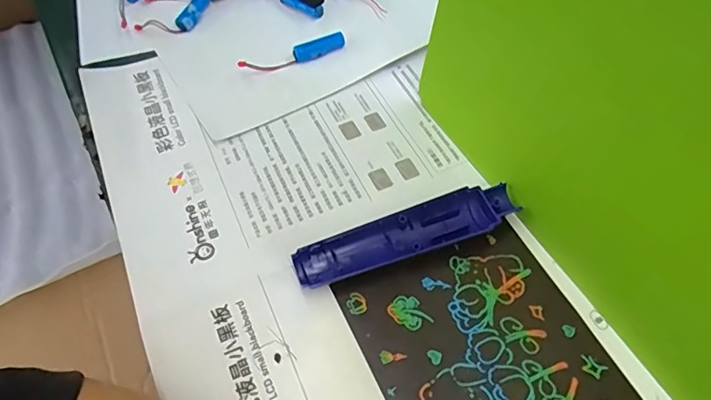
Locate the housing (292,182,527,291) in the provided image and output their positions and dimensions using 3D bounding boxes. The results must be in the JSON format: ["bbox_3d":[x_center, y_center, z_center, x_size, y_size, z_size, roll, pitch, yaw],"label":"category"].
[{"bbox_3d":[0.038,0.025,0.364,0.165,0.018,0.038,-17,57,-11],"label":"housing"}]

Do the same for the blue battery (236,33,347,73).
[{"bbox_3d":[-0.059,-0.141,0.478,0.105,0.014,0.011,-22,58,-13],"label":"blue battery"}]

